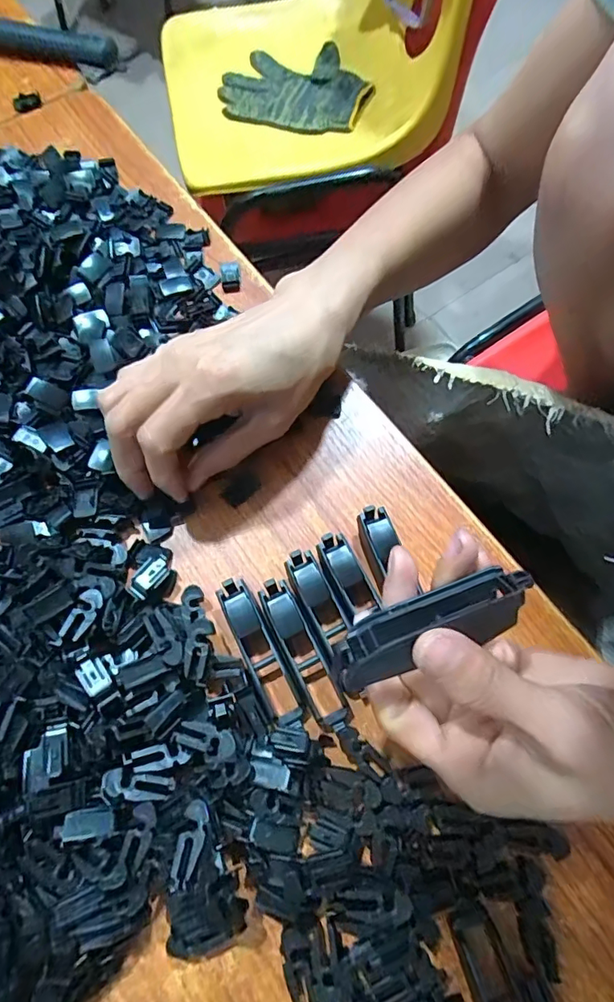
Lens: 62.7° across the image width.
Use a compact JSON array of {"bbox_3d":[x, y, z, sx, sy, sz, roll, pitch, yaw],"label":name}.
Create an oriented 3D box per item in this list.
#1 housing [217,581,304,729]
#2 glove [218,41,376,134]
[{"bbox_3d":[-0.023,0.072,0.243,0.016,0.015,0.071,-26,74,-8],"label":"housing"},{"bbox_3d":[-0.018,-0.565,0.690,0.194,0.025,0.164,-5,71,-2],"label":"glove"}]

